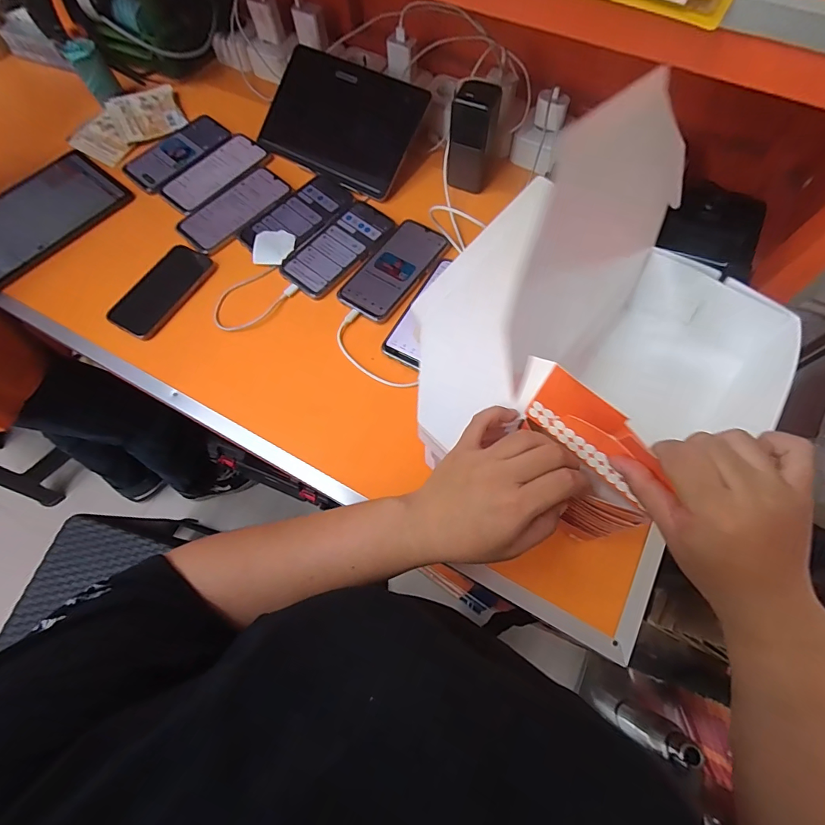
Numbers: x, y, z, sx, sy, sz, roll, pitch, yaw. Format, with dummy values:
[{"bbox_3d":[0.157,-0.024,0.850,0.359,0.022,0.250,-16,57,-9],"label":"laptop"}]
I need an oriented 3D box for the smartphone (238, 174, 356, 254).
[{"bbox_3d":[-0.169,-0.289,0.625,0.086,0.009,0.170,39,74,15],"label":"smartphone"}]

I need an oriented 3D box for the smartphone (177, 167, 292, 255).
[{"bbox_3d":[-0.265,-0.304,0.636,0.081,0.008,0.167,41,75,15],"label":"smartphone"}]

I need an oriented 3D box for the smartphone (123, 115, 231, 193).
[{"bbox_3d":[-0.379,-0.421,0.681,0.086,0.006,0.165,40,74,15],"label":"smartphone"}]

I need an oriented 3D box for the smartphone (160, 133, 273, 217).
[{"bbox_3d":[-0.310,-0.378,0.663,0.086,0.006,0.167,41,75,15],"label":"smartphone"}]

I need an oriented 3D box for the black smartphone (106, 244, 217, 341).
[{"bbox_3d":[-0.341,-0.169,0.578,0.073,0.009,0.147,27,71,11],"label":"black smartphone"}]

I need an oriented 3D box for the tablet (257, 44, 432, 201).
[{"bbox_3d":[-0.115,-0.445,0.649,0.248,0.015,0.159,29,102,12],"label":"tablet"}]

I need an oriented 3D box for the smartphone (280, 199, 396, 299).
[{"bbox_3d":[-0.104,-0.236,0.607,0.082,0.008,0.168,38,74,15],"label":"smartphone"}]

